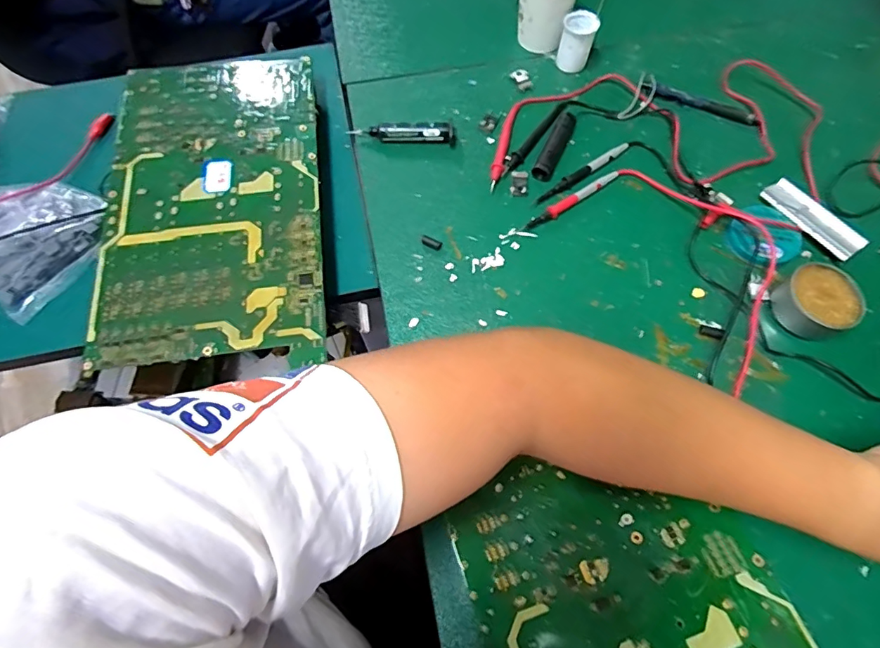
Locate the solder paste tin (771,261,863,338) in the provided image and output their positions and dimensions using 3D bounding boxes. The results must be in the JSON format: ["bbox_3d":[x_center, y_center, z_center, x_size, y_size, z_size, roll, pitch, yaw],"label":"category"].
[{"bbox_3d":[0.339,-0.021,0.431,0.058,0.029,0.061,0,67,1],"label":"solder paste tin"}]

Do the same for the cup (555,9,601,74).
[{"bbox_3d":[0.156,-0.320,0.551,0.036,0.052,0.037,0,67,1],"label":"cup"}]

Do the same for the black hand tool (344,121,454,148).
[{"bbox_3d":[-0.040,-0.205,0.519,0.111,0.022,0.020,-2,67,0],"label":"black hand tool"}]

